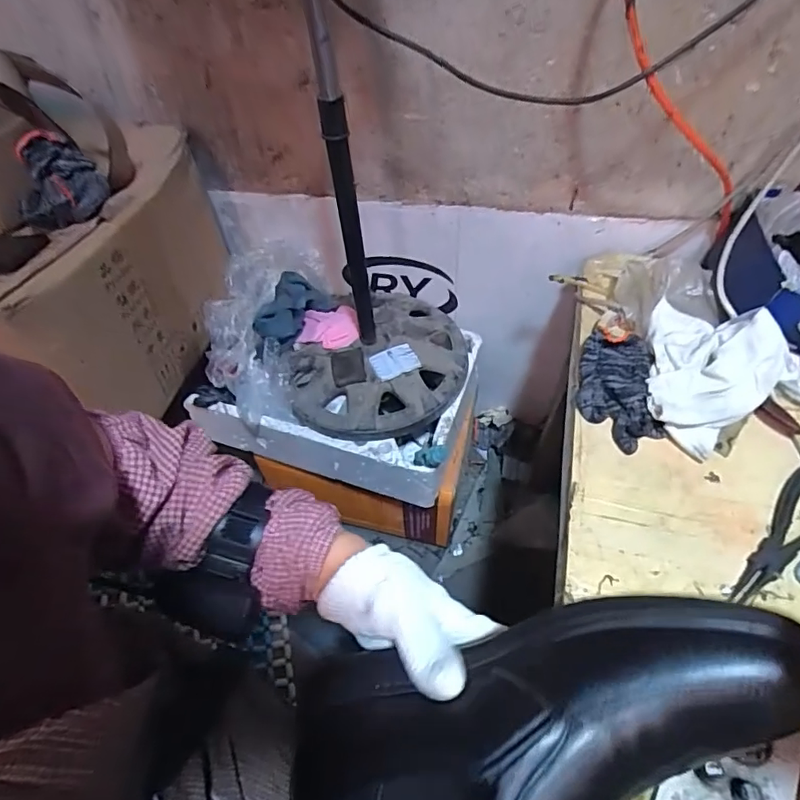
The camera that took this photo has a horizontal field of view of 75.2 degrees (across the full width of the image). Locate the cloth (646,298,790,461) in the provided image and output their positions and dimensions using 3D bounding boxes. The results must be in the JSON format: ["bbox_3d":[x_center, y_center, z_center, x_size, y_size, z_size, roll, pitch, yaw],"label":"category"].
[{"bbox_3d":[0.320,-0.033,0.561,0.141,0.053,0.164,32,76,26],"label":"cloth"}]

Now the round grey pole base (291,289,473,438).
[{"bbox_3d":[-0.038,-0.076,0.811,0.270,0.052,0.294,-1,53,2],"label":"round grey pole base"}]

